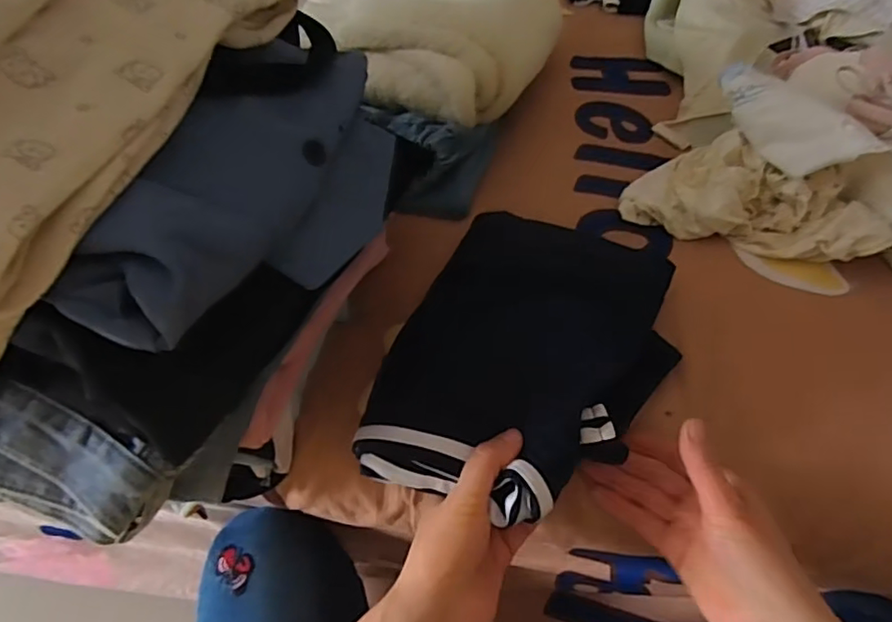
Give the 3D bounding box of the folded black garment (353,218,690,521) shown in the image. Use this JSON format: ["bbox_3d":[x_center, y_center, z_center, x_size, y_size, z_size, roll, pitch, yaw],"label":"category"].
[{"bbox_3d":[0.058,0.019,0.432,0.183,0.044,0.267,21,57,16],"label":"folded black garment"}]

